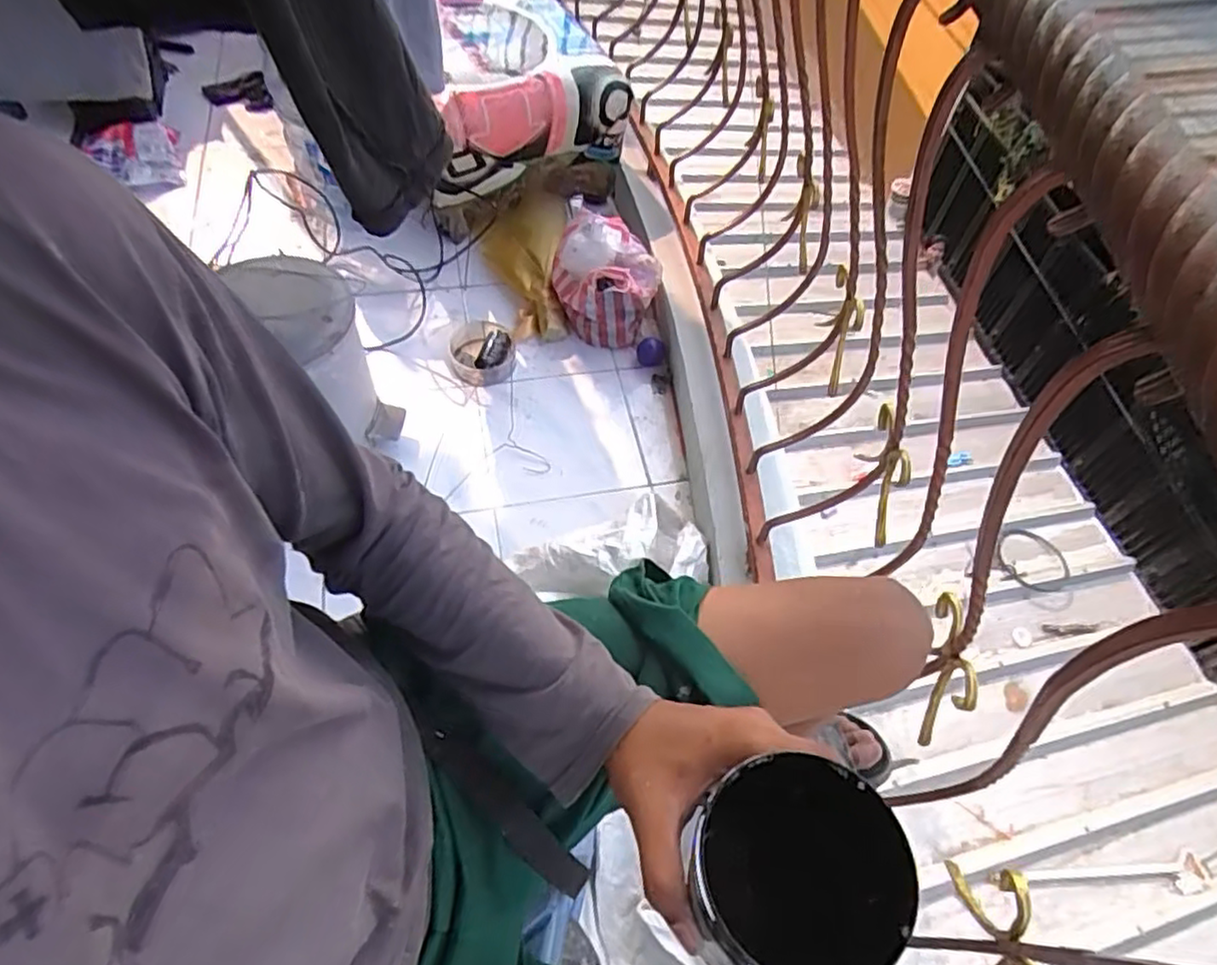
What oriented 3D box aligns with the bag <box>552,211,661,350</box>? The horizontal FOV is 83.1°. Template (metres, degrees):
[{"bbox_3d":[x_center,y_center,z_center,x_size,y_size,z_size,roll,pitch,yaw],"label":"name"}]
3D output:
[{"bbox_3d":[-0.011,-0.444,1.512,0.214,0.234,0.237,-3,58,-5],"label":"bag"}]

